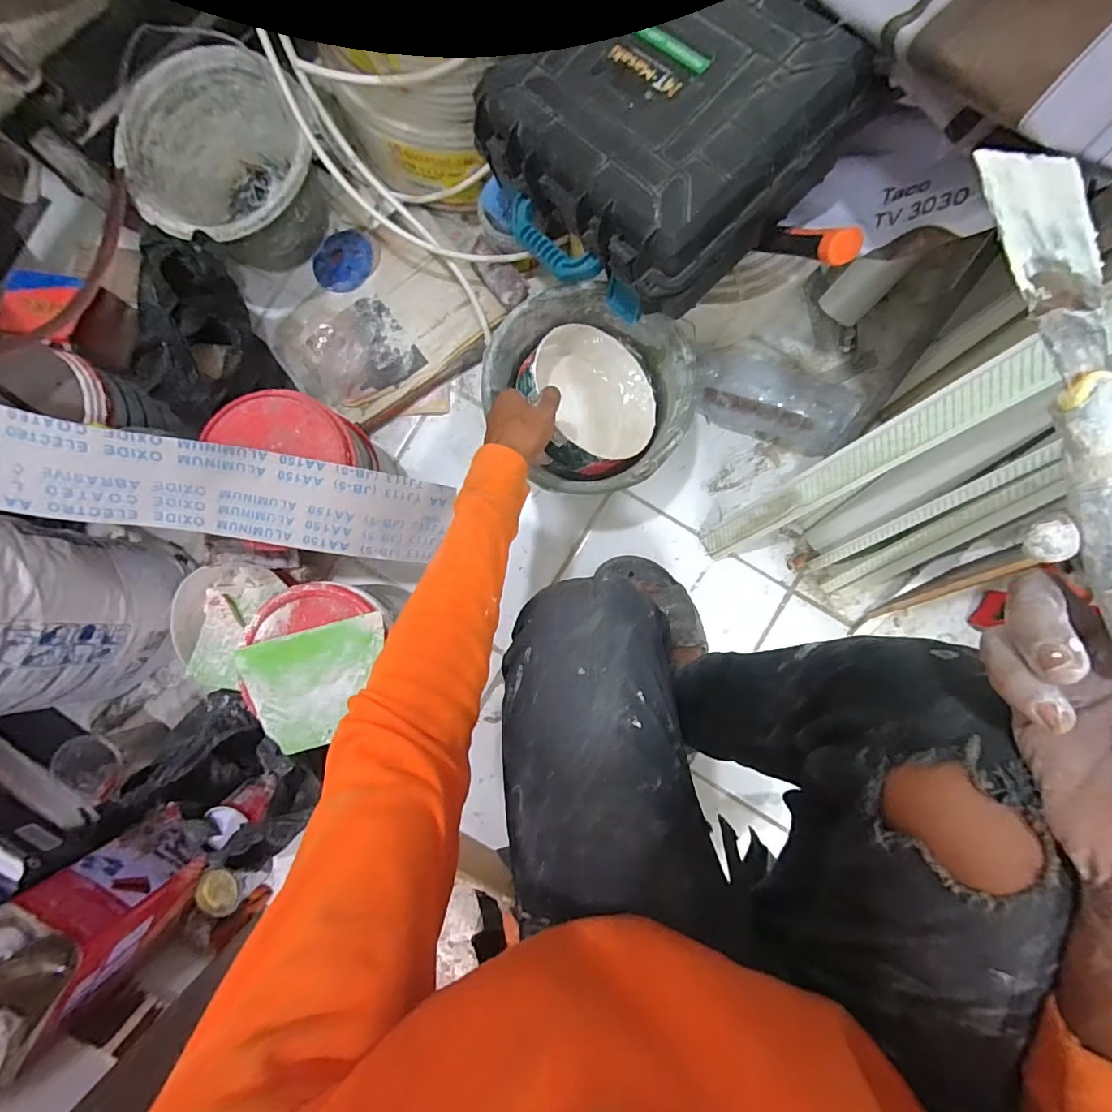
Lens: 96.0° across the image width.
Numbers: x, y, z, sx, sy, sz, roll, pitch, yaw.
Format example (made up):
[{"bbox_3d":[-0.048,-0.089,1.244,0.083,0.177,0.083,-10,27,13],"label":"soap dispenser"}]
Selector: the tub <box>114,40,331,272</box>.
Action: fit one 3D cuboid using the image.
[{"bbox_3d":[-0.431,-0.516,0.693,0.227,0.151,0.236,0,88,2],"label":"tub"}]

